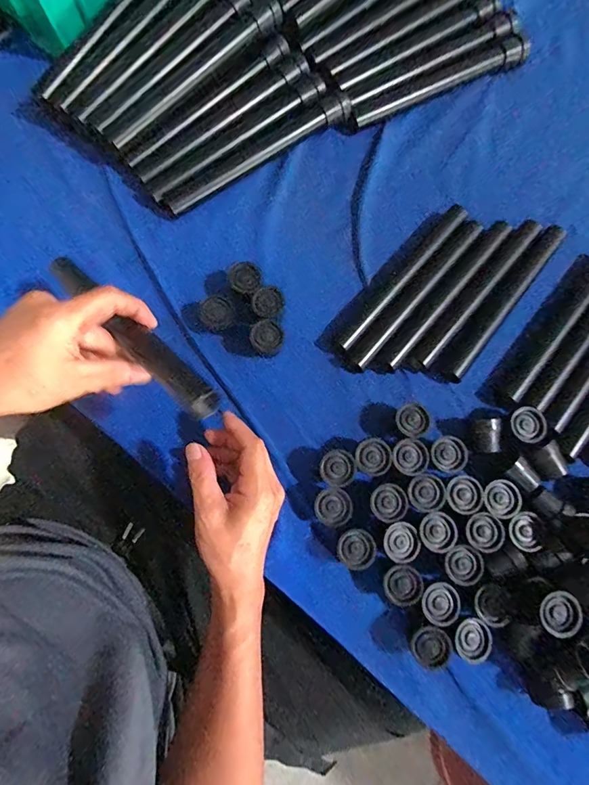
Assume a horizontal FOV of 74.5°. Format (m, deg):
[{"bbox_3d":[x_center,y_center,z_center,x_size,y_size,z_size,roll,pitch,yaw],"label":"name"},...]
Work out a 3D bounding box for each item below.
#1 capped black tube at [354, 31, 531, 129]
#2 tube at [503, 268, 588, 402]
[{"bbox_3d":[0.181,-0.385,0.478,0.236,0.026,0.029,-24,77,-6],"label":"capped black tube"},{"bbox_3d":[0.295,-0.077,0.423,0.022,0.017,0.213,38,79,9],"label":"tube"}]

